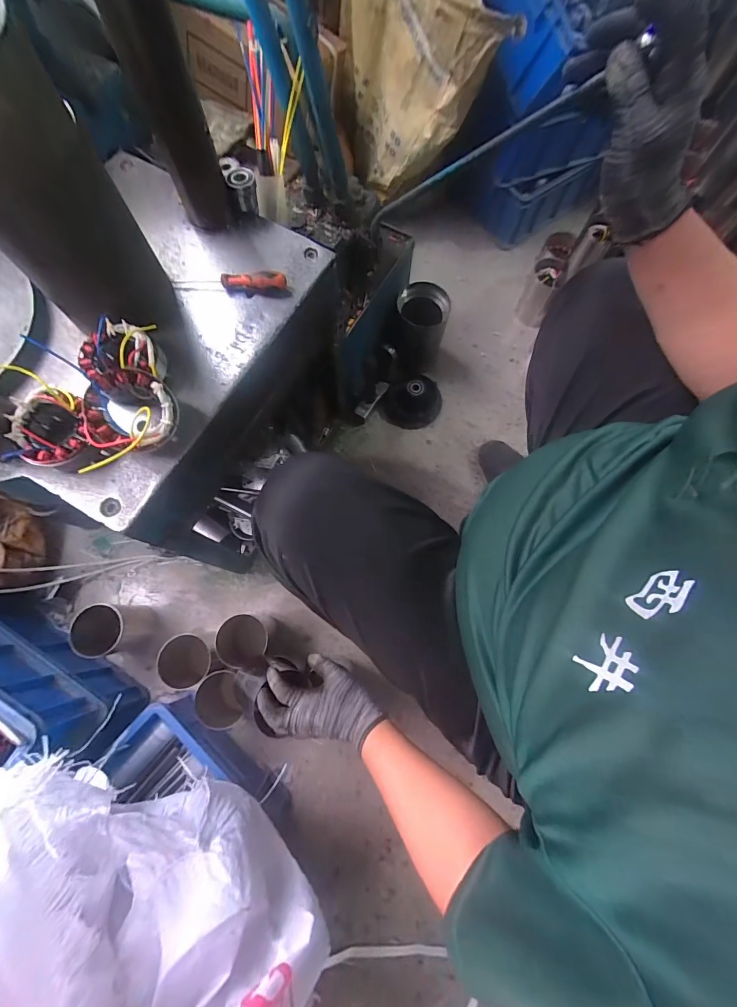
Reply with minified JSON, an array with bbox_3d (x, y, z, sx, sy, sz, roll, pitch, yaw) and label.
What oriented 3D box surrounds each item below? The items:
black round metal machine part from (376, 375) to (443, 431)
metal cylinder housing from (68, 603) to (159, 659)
[{"bbox_3d":[0.106,-0.253,0.943,0.131,0.065,0.134,0,74,-1],"label":"black round metal machine part"},{"bbox_3d":[-0.490,0.240,0.761,0.090,0.141,0.100,-2,74,-1],"label":"metal cylinder housing"}]

